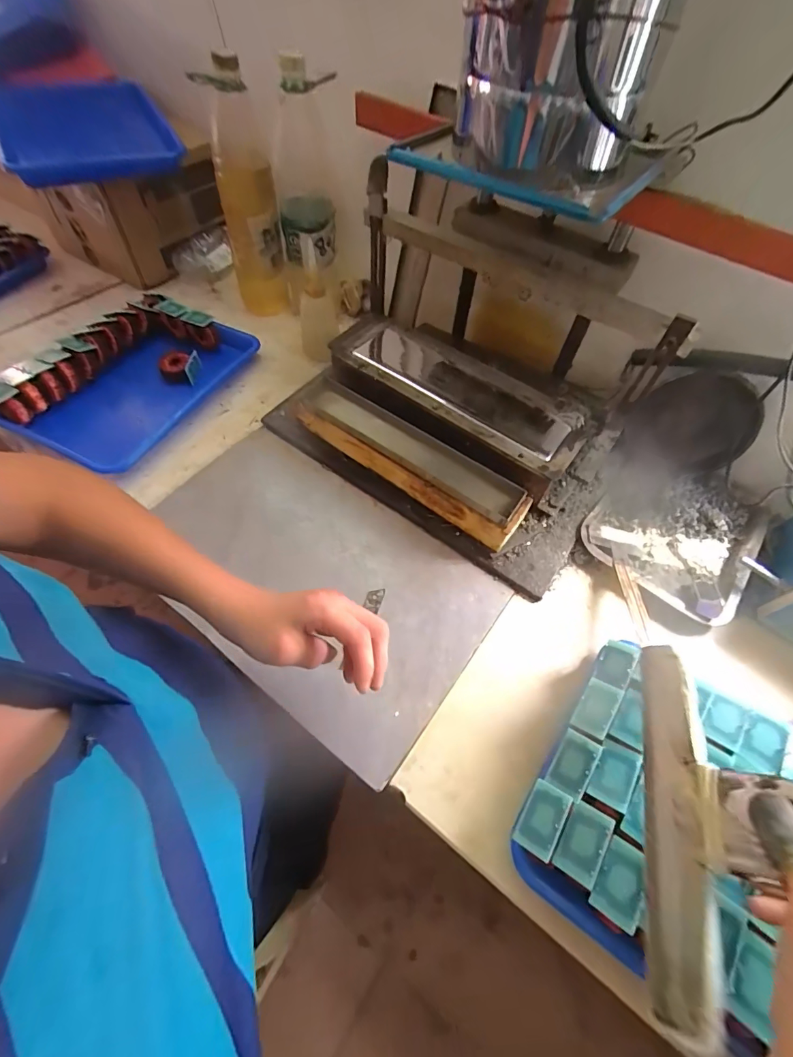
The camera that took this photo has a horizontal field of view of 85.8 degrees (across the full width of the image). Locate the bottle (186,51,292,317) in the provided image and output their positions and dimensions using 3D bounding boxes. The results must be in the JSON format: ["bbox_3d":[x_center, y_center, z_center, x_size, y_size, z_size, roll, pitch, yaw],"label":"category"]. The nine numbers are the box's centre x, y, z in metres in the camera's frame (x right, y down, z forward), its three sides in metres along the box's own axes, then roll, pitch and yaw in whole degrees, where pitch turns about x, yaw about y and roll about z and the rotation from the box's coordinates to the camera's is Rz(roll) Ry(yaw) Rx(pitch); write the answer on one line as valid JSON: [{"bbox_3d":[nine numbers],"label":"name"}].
[{"bbox_3d":[-0.228,-0.493,0.669,0.087,0.323,0.095,-11,59,-11],"label":"bottle"}]

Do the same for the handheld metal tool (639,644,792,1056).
[{"bbox_3d":[0.216,0.187,0.277,0.052,0.097,0.233,35,57,-26],"label":"handheld metal tool"}]

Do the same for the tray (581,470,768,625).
[{"bbox_3d":[0.361,-0.005,0.548,0.184,0.028,0.236,38,63,19],"label":"tray"}]

